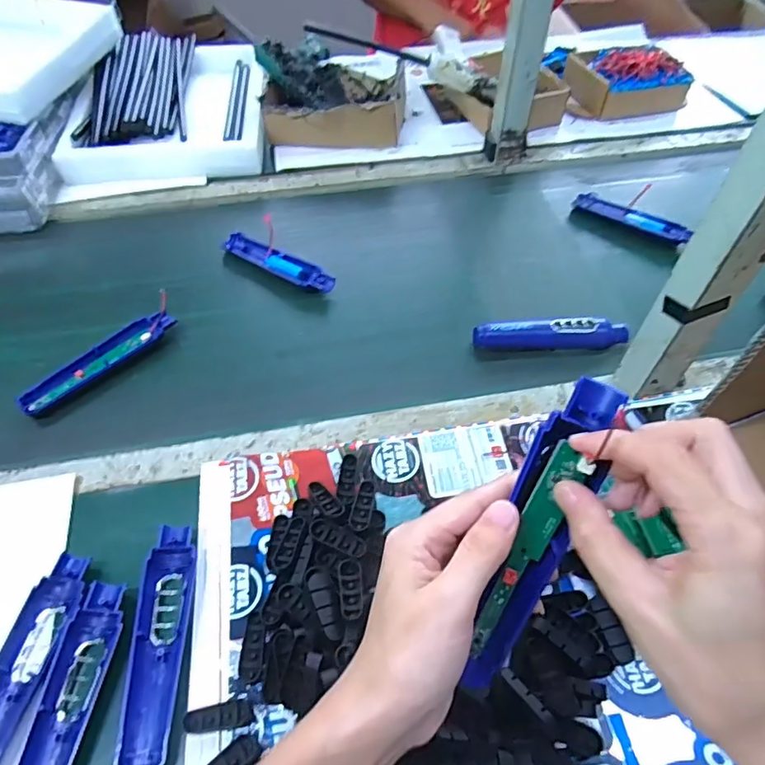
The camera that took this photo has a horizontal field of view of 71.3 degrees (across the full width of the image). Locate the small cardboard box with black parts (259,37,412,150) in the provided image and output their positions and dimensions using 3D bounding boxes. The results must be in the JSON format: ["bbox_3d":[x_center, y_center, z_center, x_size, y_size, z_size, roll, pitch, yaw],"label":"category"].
[{"bbox_3d":[-0.076,-0.469,0.866,0.227,0.098,0.217,2,54,-3],"label":"small cardboard box with black parts"}]

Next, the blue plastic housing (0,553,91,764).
[{"bbox_3d":[-0.262,0.212,0.385,0.043,0.016,0.172,11,52,5],"label":"blue plastic housing"}]

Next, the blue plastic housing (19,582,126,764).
[{"bbox_3d":[-0.222,0.230,0.369,0.035,0.017,0.170,7,52,2],"label":"blue plastic housing"}]

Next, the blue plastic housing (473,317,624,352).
[{"bbox_3d":[0.186,-0.053,0.590,0.168,0.024,0.033,1,52,-3],"label":"blue plastic housing"}]

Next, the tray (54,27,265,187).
[{"bbox_3d":[-0.337,-0.460,0.867,0.284,0.081,0.371,-4,52,-6],"label":"tray"}]

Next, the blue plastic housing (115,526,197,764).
[{"bbox_3d":[-0.167,0.191,0.399,0.037,0.018,0.167,-3,52,-6],"label":"blue plastic housing"}]

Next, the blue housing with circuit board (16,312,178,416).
[{"bbox_3d":[-0.304,-0.025,0.573,0.034,0.015,0.170,38,59,23],"label":"blue housing with circuit board"}]

